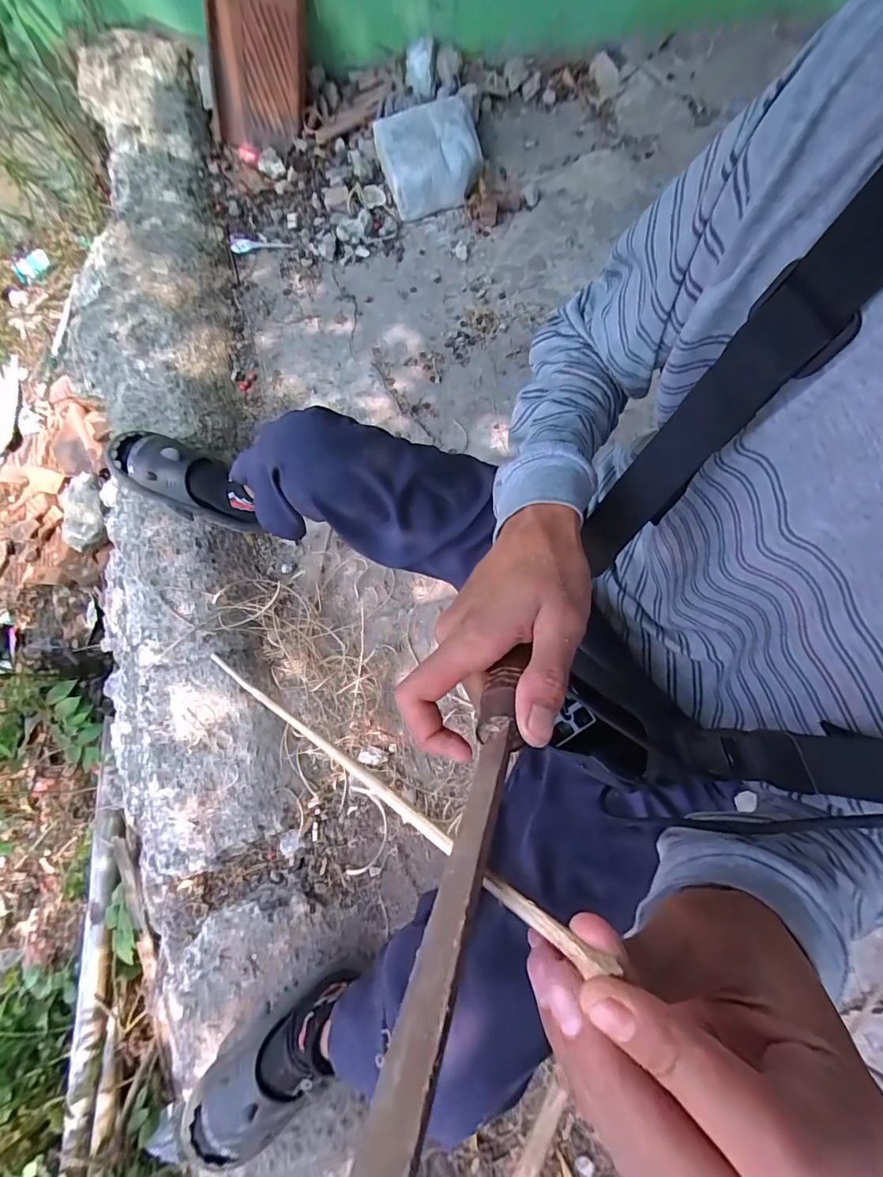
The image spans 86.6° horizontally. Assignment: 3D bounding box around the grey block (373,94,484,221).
[{"bbox_3d":[-0.027,-1.007,1.081,0.224,0.127,0.233,-15,78,-4],"label":"grey block"}]

